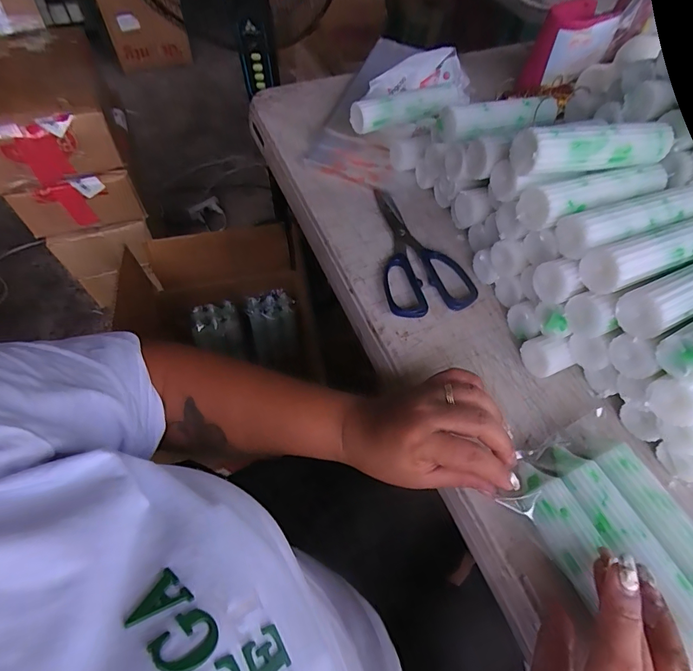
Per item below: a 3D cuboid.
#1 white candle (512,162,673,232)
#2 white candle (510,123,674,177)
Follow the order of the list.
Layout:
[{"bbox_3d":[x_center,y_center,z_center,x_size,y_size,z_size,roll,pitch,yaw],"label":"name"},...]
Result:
[{"bbox_3d":[0.206,-0.116,0.341,0.131,0.032,0.033,-17,61,-13],"label":"white candle"},{"bbox_3d":[0.195,-0.148,0.327,0.131,0.039,0.032,-12,60,-11],"label":"white candle"}]

